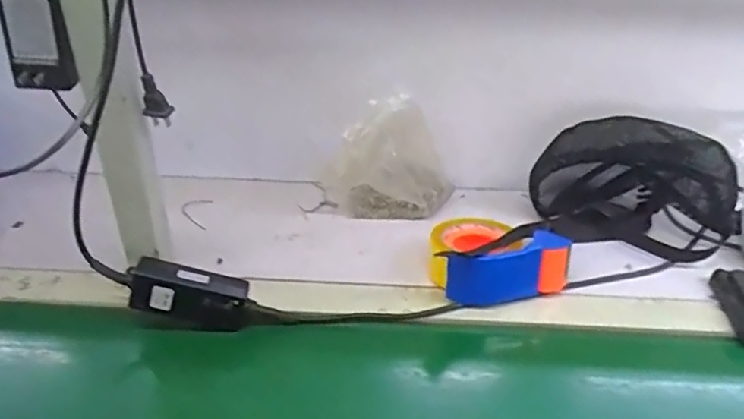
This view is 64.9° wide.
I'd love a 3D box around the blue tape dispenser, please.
[{"bbox_3d":[0.144,0.051,0.687,0.153,0.066,0.105,1,34,-2],"label":"blue tape dispenser"}]

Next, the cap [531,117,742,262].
[{"bbox_3d":[0.355,-0.047,0.797,0.247,0.165,0.132,15,23,18],"label":"cap"}]

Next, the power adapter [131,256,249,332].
[{"bbox_3d":[-0.191,0.090,0.612,0.119,0.059,0.035,16,33,-8],"label":"power adapter"}]

